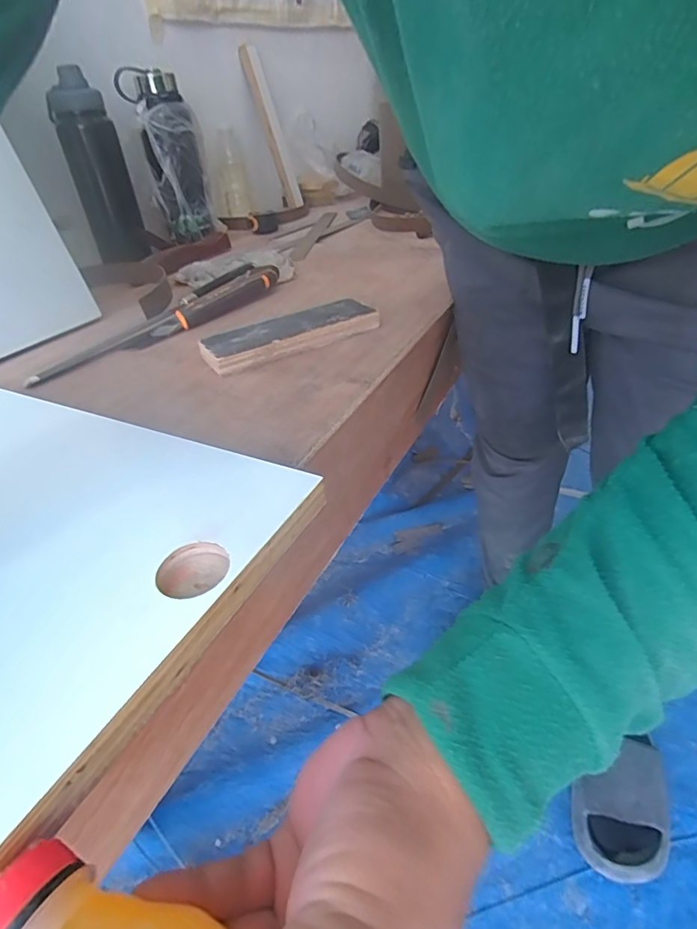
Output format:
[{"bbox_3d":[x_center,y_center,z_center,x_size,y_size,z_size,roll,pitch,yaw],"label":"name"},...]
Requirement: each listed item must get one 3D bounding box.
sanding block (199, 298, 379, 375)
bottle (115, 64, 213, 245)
[{"bbox_3d":[-0.058,-0.132,0.491,0.172,0.023,0.054,-22,39,-21],"label":"sanding block"},{"bbox_3d":[-0.290,-0.502,0.817,0.082,0.226,0.077,-2,37,5],"label":"bottle"}]

